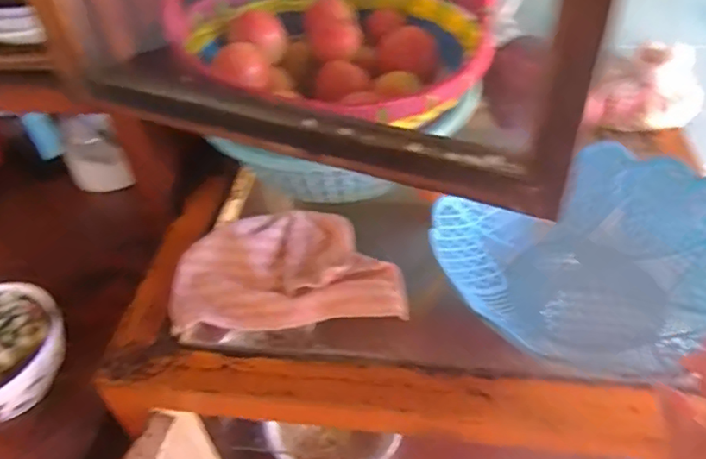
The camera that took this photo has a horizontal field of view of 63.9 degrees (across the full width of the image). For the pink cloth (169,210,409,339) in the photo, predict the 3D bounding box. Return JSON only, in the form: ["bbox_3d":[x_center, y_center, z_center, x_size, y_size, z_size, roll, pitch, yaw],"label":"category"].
[{"bbox_3d":[-0.070,0.040,0.581,0.228,0.035,0.138,-7,45,-4],"label":"pink cloth"}]

